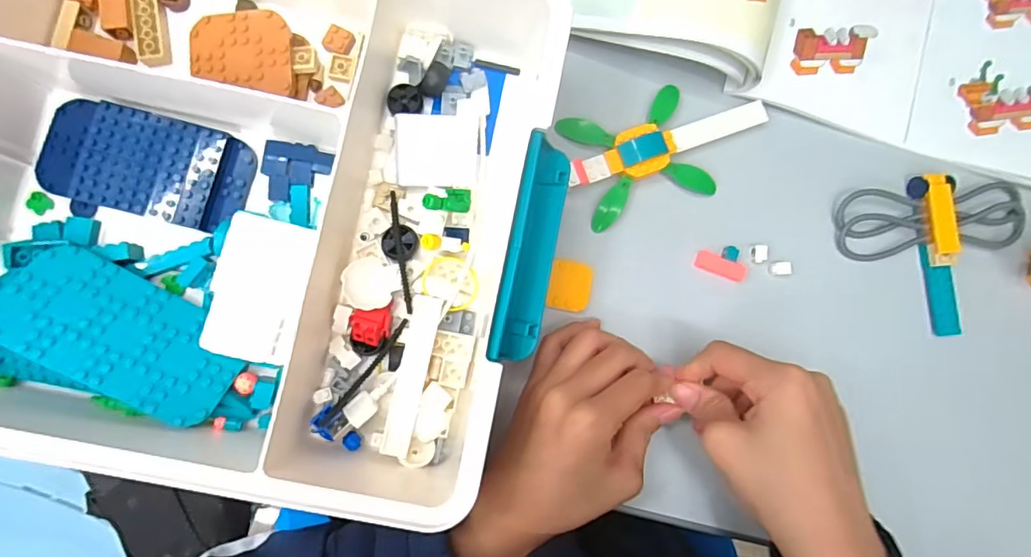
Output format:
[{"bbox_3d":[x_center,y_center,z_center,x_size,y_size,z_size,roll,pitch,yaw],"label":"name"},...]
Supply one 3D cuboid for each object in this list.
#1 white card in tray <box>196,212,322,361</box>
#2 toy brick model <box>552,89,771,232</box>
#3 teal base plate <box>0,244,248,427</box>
[{"bbox_3d":[-0.145,0.006,0.300,0.048,0.004,0.079,14,89,-8],"label":"white card in tray"},{"bbox_3d":[0.104,-0.090,0.354,0.142,0.013,0.077,-18,85,-6],"label":"toy brick model"},{"bbox_3d":[-0.224,0.031,0.301,0.128,0.005,0.062,30,63,-9],"label":"teal base plate"}]

